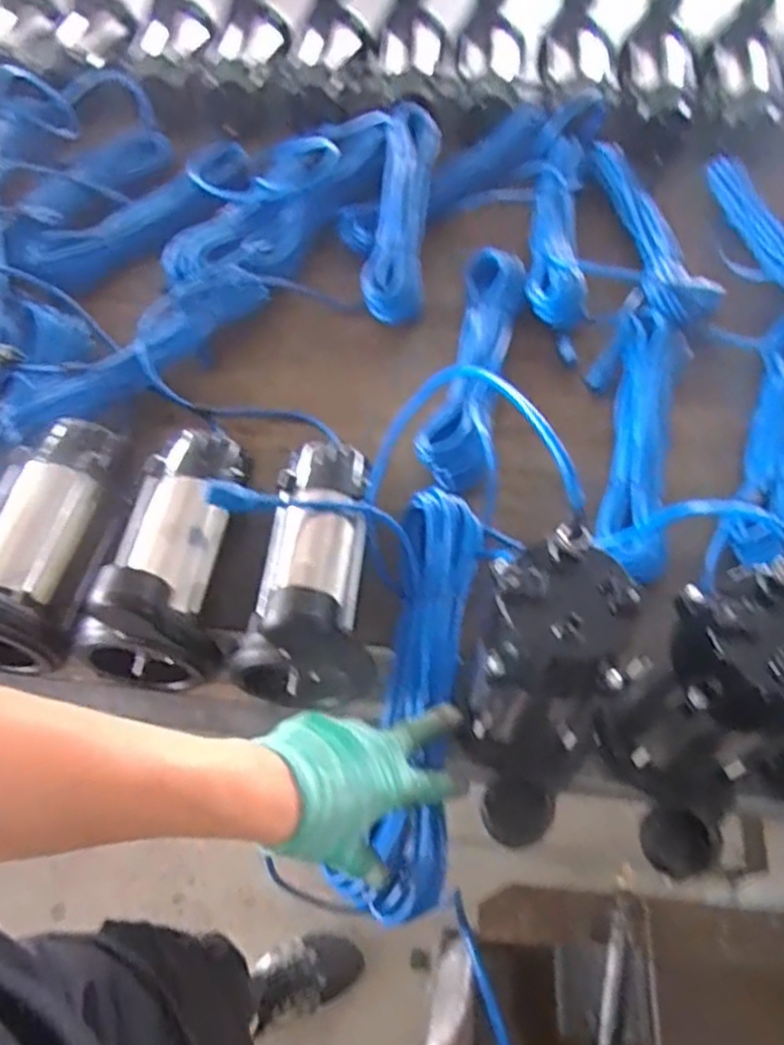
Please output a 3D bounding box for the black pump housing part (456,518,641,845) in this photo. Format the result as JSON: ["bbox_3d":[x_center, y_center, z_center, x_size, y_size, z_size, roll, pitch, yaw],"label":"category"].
[{"bbox_3d":[0.114,0.122,0.534,0.104,0.249,0.167,-5,58,-3],"label":"black pump housing part"}]

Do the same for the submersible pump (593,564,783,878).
[{"bbox_3d":[0.222,0.150,0.503,0.111,0.227,0.136,23,61,13],"label":"submersible pump"}]

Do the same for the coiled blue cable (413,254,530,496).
[{"bbox_3d":[0.100,-0.198,0.818,0.077,0.055,0.350,12,59,7],"label":"coiled blue cable"}]

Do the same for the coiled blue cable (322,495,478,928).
[{"bbox_3d":[0.021,0.136,0.613,0.080,0.042,0.355,6,66,4],"label":"coiled blue cable"}]

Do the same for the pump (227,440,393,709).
[{"bbox_3d":[-0.072,0.027,0.638,0.113,0.157,0.221,1,58,0],"label":"pump"}]

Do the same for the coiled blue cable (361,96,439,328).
[{"bbox_3d":[0.015,-0.416,0.943,0.073,0.081,0.332,5,58,3],"label":"coiled blue cable"}]

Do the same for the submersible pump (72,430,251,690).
[{"bbox_3d":[-0.201,0.033,0.659,0.117,0.166,0.229,3,43,2],"label":"submersible pump"}]

